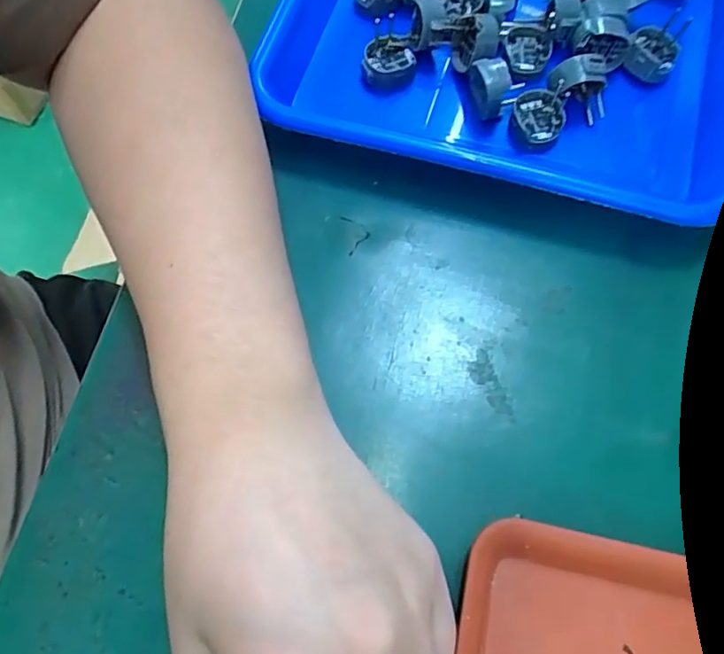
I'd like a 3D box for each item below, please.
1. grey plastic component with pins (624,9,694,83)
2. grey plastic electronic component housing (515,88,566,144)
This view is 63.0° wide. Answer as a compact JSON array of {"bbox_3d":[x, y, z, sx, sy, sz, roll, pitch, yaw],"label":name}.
[{"bbox_3d":[0.162,-0.152,0.324,0.025,0.021,0.036,37,74,15],"label":"grey plastic component with pins"},{"bbox_3d":[0.092,-0.110,0.307,0.023,0.015,0.027,-2,68,1],"label":"grey plastic electronic component housing"}]

